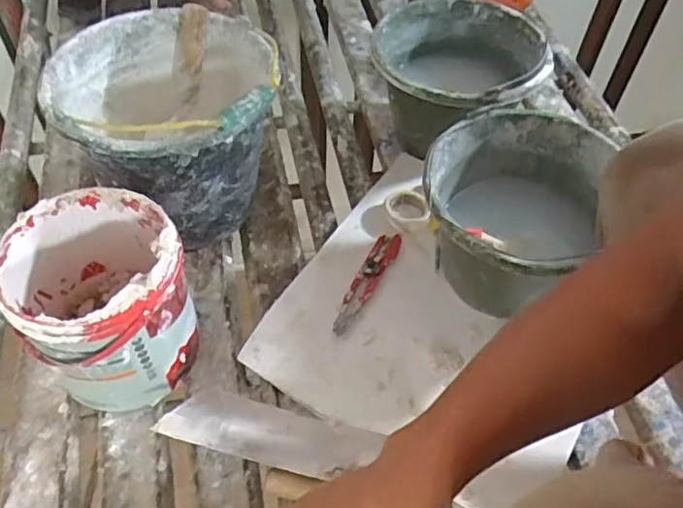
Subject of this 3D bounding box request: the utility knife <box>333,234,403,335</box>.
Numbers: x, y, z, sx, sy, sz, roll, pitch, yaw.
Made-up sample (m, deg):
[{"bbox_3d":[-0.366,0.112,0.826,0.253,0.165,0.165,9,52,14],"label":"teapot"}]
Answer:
[{"bbox_3d":[0.034,0.034,0.802,0.030,0.022,0.171,24,54,15],"label":"utility knife"}]

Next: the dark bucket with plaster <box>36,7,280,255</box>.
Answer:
[{"bbox_3d":[-0.219,-0.165,0.801,0.263,0.227,0.282,1,52,-2],"label":"dark bucket with plaster"}]

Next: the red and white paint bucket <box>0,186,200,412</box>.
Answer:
[{"bbox_3d":[-0.259,0.052,0.674,0.166,0.183,0.174,1,52,-2],"label":"red and white paint bucket"}]

